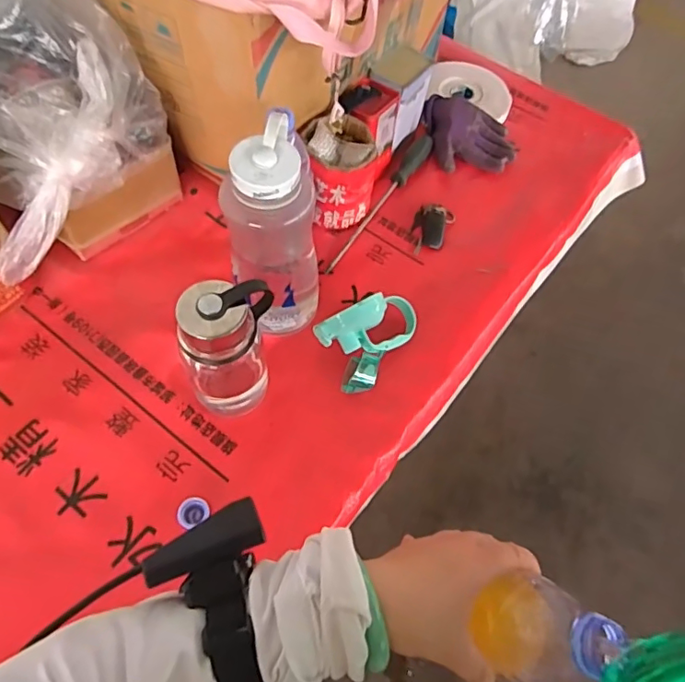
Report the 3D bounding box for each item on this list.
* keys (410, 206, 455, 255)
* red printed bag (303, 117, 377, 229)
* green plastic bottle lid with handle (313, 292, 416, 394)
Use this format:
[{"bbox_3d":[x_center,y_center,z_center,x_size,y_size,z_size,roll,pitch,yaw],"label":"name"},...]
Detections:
[{"bbox_3d":[0.130,-0.165,0.780,0.056,0.022,0.084,14,60,5],"label":"keys"},{"bbox_3d":[-0.003,-0.227,0.742,0.096,0.133,0.085,-6,60,-7],"label":"red printed bag"},{"bbox_3d":[0.043,-0.003,0.647,0.131,0.069,0.082,-27,65,-17],"label":"green plastic bottle lid with handle"}]

